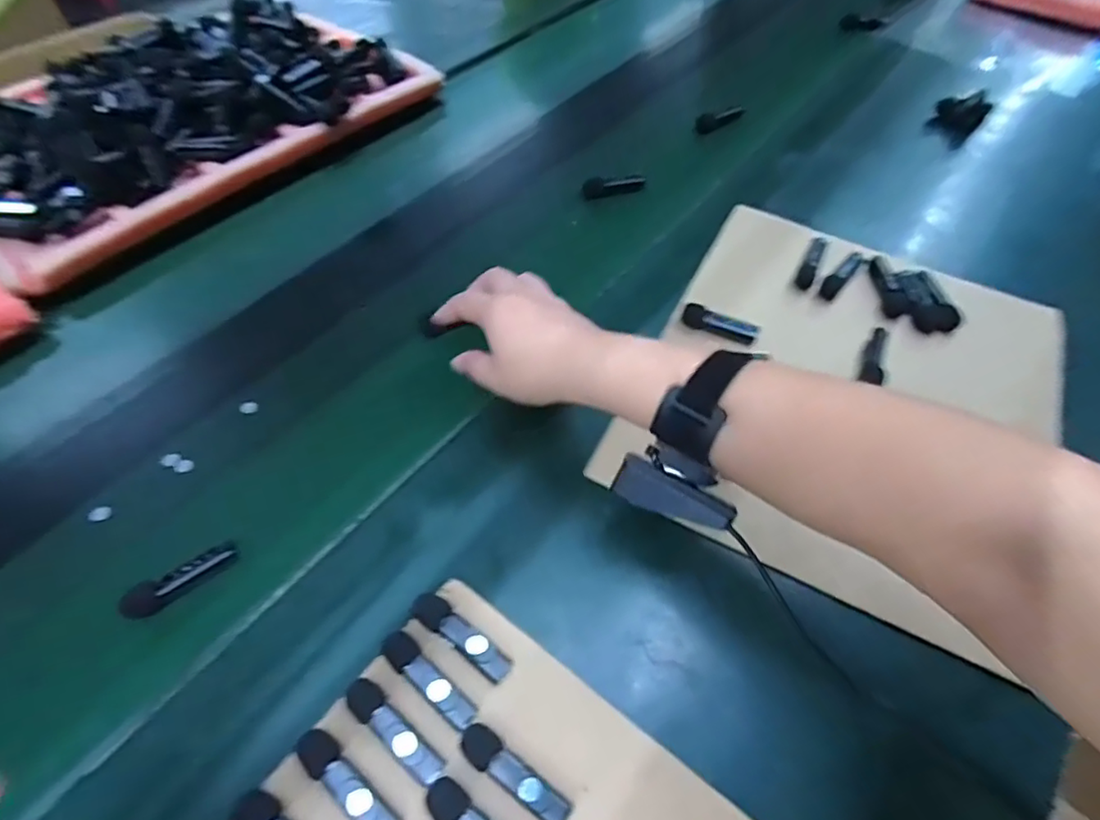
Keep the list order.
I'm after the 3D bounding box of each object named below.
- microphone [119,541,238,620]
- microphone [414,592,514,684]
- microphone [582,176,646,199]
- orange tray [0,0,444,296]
[{"bbox_3d":[-0.231,0.108,0.376,0.069,0.022,0.017,-30,59,-20],"label":"microphone"},{"bbox_3d":[-0.052,0.131,0.346,0.066,0.013,0.018,31,60,21],"label":"microphone"},{"bbox_3d":[0.068,-0.238,0.626,0.065,0.016,0.020,-3,54,-1],"label":"microphone"},{"bbox_3d":[-0.396,-0.334,0.647,0.294,0.066,0.488,36,62,24],"label":"orange tray"}]

